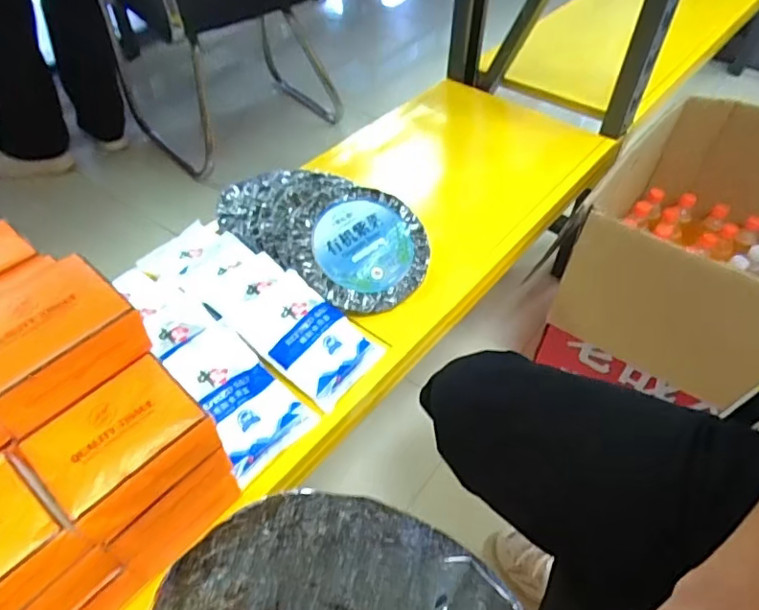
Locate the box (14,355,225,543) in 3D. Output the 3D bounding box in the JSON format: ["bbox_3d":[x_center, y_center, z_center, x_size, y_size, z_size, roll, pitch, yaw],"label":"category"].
[{"bbox_3d":[-0.201,0.112,0.439,0.084,0.069,0.121,35,56,27],"label":"box"}]

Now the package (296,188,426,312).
[{"bbox_3d":[-0.028,-0.087,0.780,0.194,0.018,0.194,4,67,-11],"label":"package"}]

